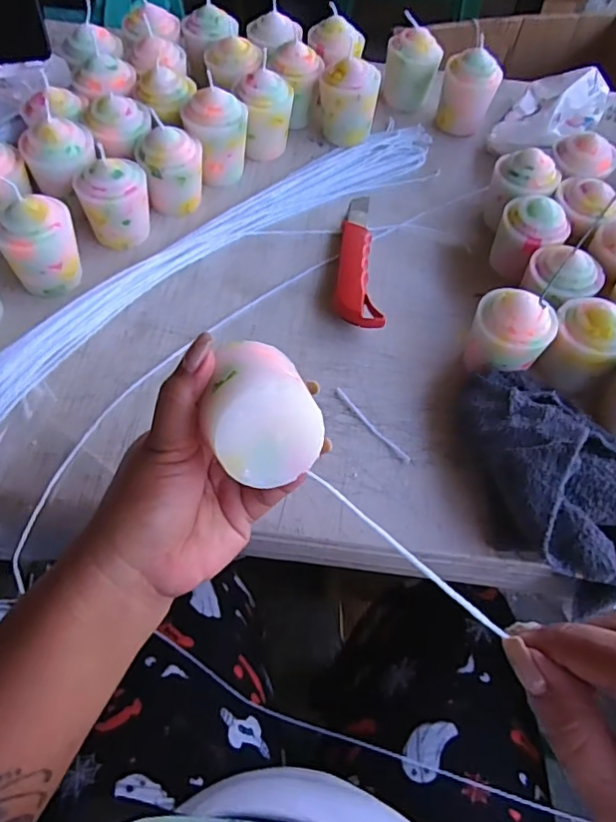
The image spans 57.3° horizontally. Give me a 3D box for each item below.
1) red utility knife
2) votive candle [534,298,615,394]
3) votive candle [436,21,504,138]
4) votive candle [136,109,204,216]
[{"bbox_3d":[0.041,-0.139,0.496,0.037,0.019,0.166,1,60,-3],"label":"red utility knife"},{"bbox_3d":[0.207,-0.049,0.420,0.054,0.057,0.051,20,61,7],"label":"votive candle"},{"bbox_3d":[0.162,-0.329,0.571,0.050,0.084,0.044,40,65,17],"label":"votive candle"},{"bbox_3d":[-0.119,-0.210,0.495,0.054,0.064,0.045,-6,61,-7],"label":"votive candle"}]

